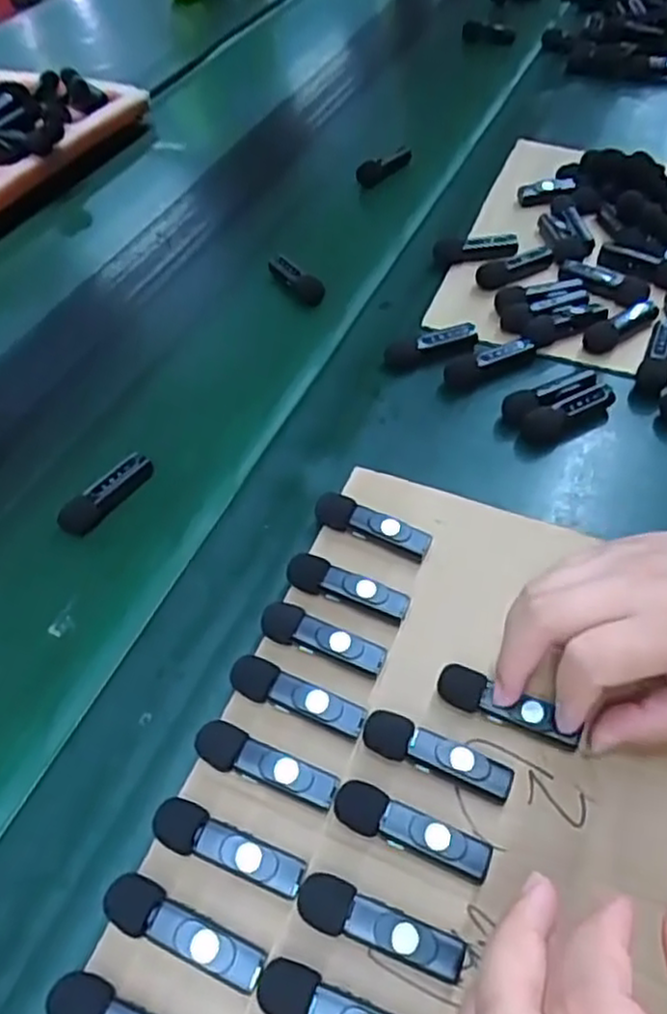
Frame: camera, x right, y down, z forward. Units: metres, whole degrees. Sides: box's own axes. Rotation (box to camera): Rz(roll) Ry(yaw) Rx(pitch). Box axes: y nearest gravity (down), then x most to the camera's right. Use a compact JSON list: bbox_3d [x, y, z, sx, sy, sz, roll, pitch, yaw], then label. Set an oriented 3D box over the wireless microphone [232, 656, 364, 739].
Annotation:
[{"bbox_3d":[-0.017,0.089,0.331,0.064,0.017,0.019,21,56,18],"label":"wireless microphone"}]

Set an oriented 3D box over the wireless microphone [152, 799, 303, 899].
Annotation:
[{"bbox_3d":[-0.043,0.139,0.292,0.064,0.016,0.018,16,55,14],"label":"wireless microphone"}]

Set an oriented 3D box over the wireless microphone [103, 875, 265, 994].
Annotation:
[{"bbox_3d":[-0.058,0.163,0.273,0.066,0.015,0.018,20,56,17],"label":"wireless microphone"}]

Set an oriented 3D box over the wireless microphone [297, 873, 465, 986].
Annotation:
[{"bbox_3d":[0.018,0.161,0.274,0.064,0.016,0.018,15,54,13],"label":"wireless microphone"}]

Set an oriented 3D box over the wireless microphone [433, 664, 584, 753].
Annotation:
[{"bbox_3d":[0.079,0.091,0.324,0.065,0.014,0.017,21,56,19],"label":"wireless microphone"}]

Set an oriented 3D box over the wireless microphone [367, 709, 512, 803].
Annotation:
[{"bbox_3d":[0.045,0.109,0.313,0.065,0.017,0.019,17,55,15],"label":"wireless microphone"}]

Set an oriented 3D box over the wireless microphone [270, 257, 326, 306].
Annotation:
[{"bbox_3d":[-0.031,-0.180,0.560,0.018,0.017,0.062,-30,57,-19],"label":"wireless microphone"}]

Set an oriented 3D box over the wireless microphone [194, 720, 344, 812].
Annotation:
[{"bbox_3d":[-0.030,0.115,0.312,0.064,0.016,0.018,21,56,17],"label":"wireless microphone"}]

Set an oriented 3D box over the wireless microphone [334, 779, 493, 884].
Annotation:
[{"bbox_3d":[0.032,0.134,0.294,0.065,0.017,0.018,20,56,17],"label":"wireless microphone"}]

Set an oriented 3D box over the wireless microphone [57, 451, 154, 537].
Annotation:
[{"bbox_3d":[-0.135,-0.008,0.430,0.019,0.019,0.066,29,59,22],"label":"wireless microphone"}]

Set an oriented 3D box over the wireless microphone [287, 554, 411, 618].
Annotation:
[{"bbox_3d":[0.007,0.043,0.367,0.064,0.020,0.017,15,54,14],"label":"wireless microphone"}]

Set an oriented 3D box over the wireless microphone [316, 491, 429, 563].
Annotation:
[{"bbox_3d":[0.021,0.012,0.390,0.064,0.019,0.015,20,56,17],"label":"wireless microphone"}]

